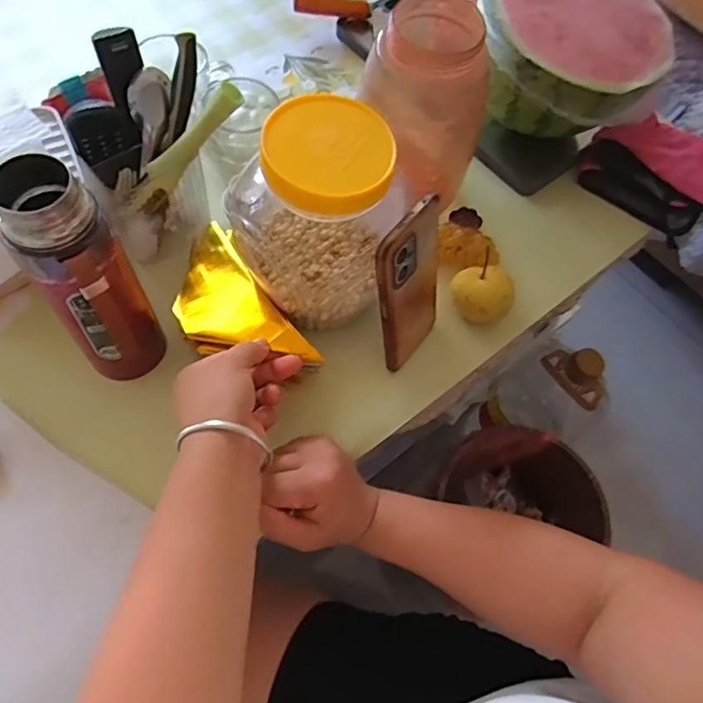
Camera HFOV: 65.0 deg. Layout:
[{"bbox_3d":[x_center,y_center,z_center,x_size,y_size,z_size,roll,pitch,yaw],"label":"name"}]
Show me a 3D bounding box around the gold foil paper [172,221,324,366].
[{"bbox_3d":[-0.110,-0.037,0.503,0.088,0.047,0.171,-34,56,-20],"label":"gold foil paper"}]

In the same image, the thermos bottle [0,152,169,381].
[{"bbox_3d":[-0.190,-0.042,0.402,0.064,0.201,0.062,2,64,-4],"label":"thermos bottle"}]

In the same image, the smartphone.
[{"bbox_3d":[0.051,-0.050,0.463,0.010,0.157,0.077,31,62,25],"label":"smartphone"}]

